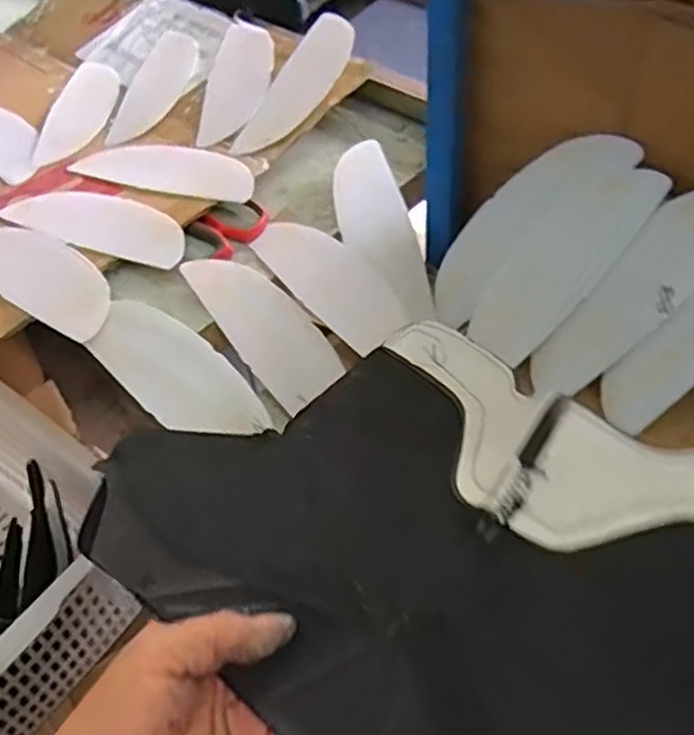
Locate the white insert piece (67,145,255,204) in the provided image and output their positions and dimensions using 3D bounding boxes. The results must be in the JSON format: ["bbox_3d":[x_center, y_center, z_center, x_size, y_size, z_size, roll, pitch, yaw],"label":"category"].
[{"bbox_3d":[-0.182,-0.201,0.735,0.202,0.011,0.066,12,54,15],"label":"white insert piece"}]

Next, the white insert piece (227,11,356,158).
[{"bbox_3d":[-0.048,-0.305,0.786,0.075,0.008,0.222,15,64,24],"label":"white insert piece"}]

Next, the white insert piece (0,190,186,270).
[{"bbox_3d":[-0.231,-0.138,0.694,0.204,0.014,0.079,17,55,19],"label":"white insert piece"}]

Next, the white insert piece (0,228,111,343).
[{"bbox_3d":[-0.271,-0.086,0.641,0.205,0.009,0.071,29,60,26],"label":"white insert piece"}]

